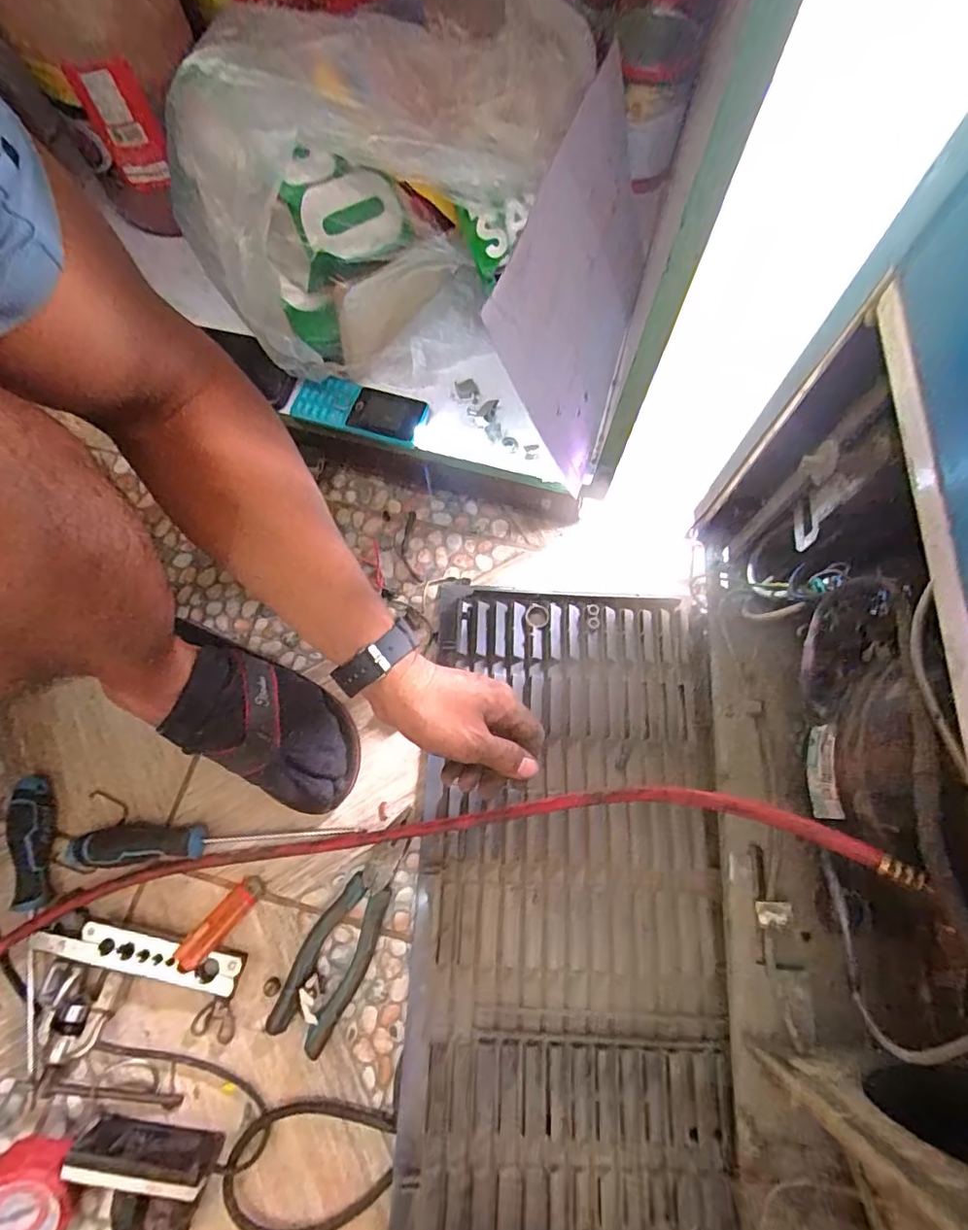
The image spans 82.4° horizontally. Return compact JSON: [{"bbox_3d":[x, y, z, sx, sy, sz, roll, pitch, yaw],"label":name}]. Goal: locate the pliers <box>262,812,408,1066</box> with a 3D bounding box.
[{"bbox_3d":[-0.115,0.267,0.481,0.054,0.022,0.190,24,72,9],"label":"pliers"}]

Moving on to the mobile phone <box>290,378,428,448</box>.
[{"bbox_3d":[-0.116,-0.194,0.524,0.122,0.015,0.050,18,71,7],"label":"mobile phone"}]

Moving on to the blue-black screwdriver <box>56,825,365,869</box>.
[{"bbox_3d":[-0.250,0.203,0.495,0.269,0.032,0.032,-2,70,0],"label":"blue-black screwdriver"}]

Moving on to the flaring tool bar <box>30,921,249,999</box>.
[{"bbox_3d":[-0.288,0.286,0.468,0.164,0.032,0.033,12,71,5],"label":"flaring tool bar"}]

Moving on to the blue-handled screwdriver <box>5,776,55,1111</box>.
[{"bbox_3d":[-0.391,0.269,0.477,0.032,0.032,0.252,-14,71,-5],"label":"blue-handled screwdriver"}]

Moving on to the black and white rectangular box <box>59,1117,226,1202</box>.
[{"bbox_3d":[-0.255,0.409,0.416,0.104,0.045,0.022,6,70,3],"label":"black and white rectangular box"}]

